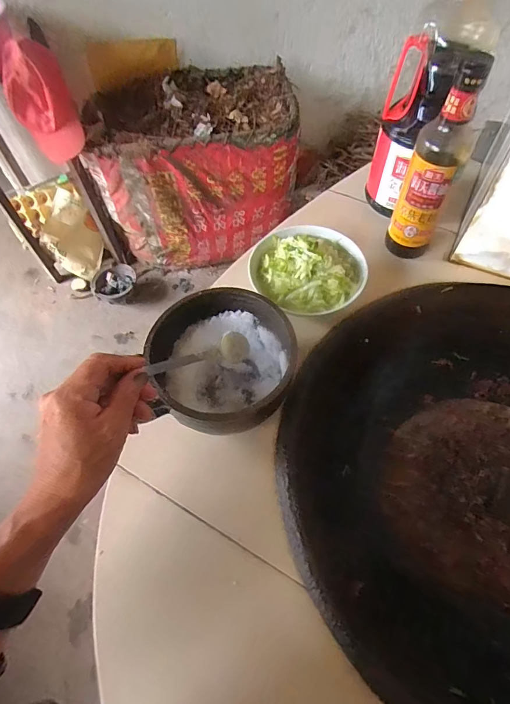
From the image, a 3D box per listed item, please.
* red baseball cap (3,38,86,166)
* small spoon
[{"bbox_3d":[-0.585,-0.683,1.112,0.158,0.270,0.094,-27,62,-13],"label":"red baseball cap"},{"bbox_3d":[-0.052,0.003,0.408,0.024,0.023,0.150,39,27,22],"label":"small spoon"}]

